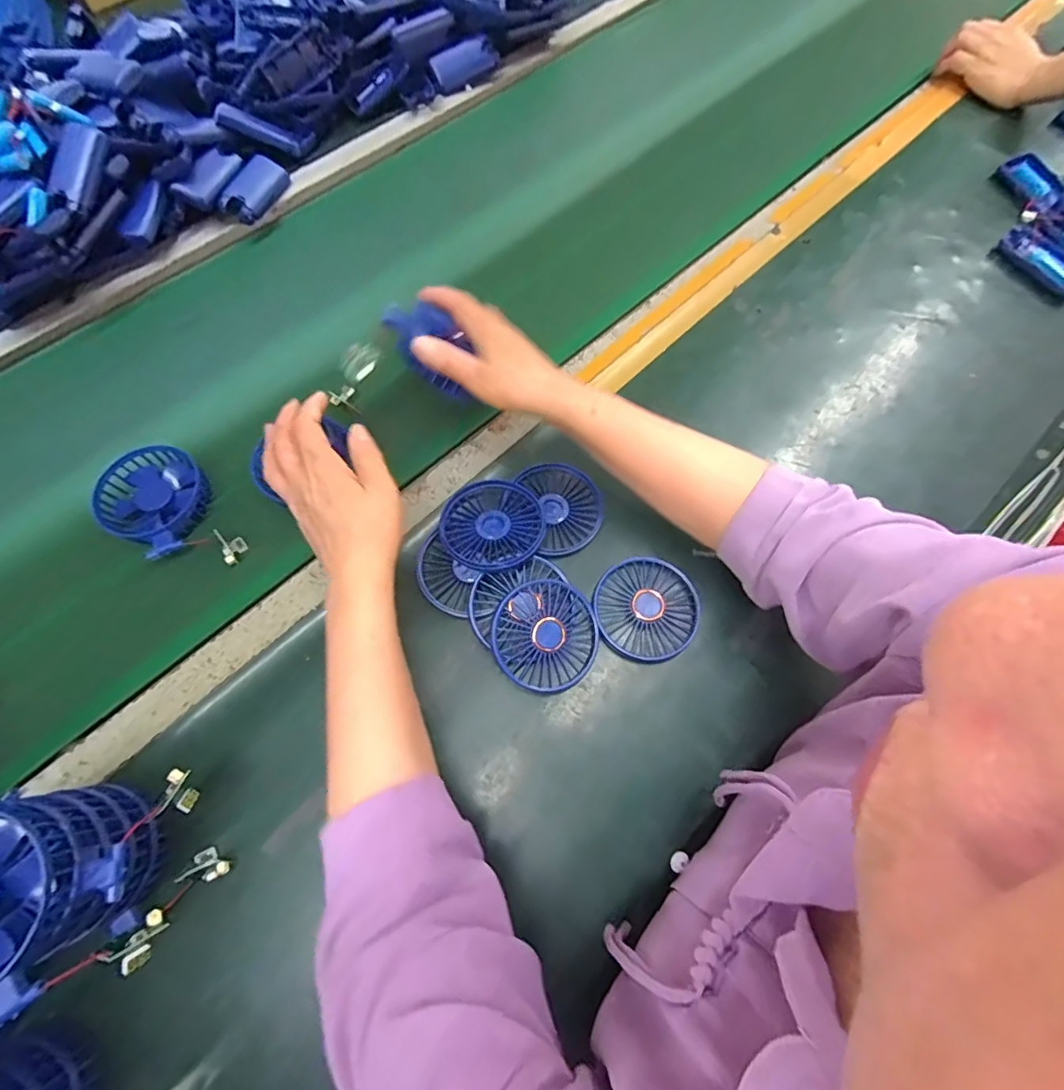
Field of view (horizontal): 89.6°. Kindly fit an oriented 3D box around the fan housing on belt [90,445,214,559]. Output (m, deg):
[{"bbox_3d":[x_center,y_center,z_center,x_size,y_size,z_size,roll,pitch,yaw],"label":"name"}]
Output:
[{"bbox_3d":[-0.335,-0.042,0.482,0.102,0.025,0.089,27,69,12],"label":"fan housing on belt"}]

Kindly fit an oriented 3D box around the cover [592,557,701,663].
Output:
[{"bbox_3d":[0.097,0.055,0.457,0.087,0.021,0.084,-27,69,-10],"label":"cover"}]

